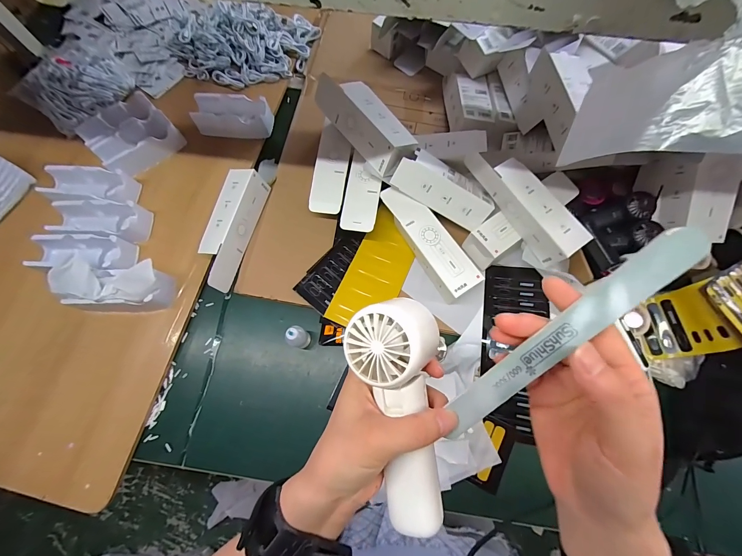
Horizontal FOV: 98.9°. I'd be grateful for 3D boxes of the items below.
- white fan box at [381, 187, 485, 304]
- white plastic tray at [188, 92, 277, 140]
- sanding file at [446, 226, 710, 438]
[{"bbox_3d":[0.106,-0.070,0.595,0.072,0.056,0.238,-30,74,-10],"label":"white fan box"},{"bbox_3d":[-0.317,-0.367,0.720,0.172,0.053,0.076,2,74,3],"label":"white plastic tray"},{"bbox_3d":[0.105,0.037,0.181,0.020,0.005,0.162,46,110,13],"label":"sanding file"}]

